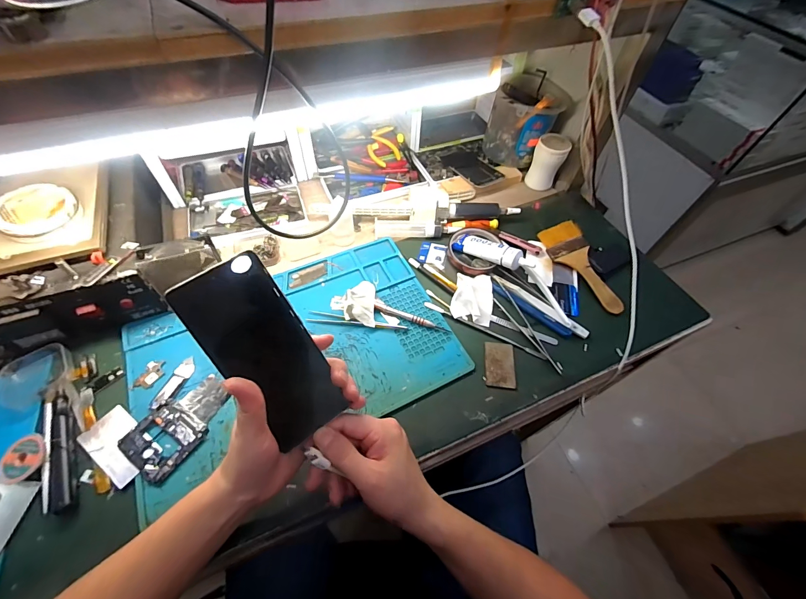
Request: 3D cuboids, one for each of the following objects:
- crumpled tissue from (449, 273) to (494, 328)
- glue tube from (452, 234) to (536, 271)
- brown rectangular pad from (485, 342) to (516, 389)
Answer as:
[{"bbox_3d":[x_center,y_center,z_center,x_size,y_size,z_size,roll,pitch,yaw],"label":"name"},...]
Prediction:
[{"bbox_3d":[0.101,-0.009,0.491,0.056,0.023,0.081,12,55,5],"label":"crumpled tissue"},{"bbox_3d":[0.131,-0.071,0.512,0.124,0.021,0.038,26,56,35],"label":"glue tube"},{"bbox_3d":[0.124,0.082,0.442,0.038,0.004,0.061,7,55,2],"label":"brown rectangular pad"}]

